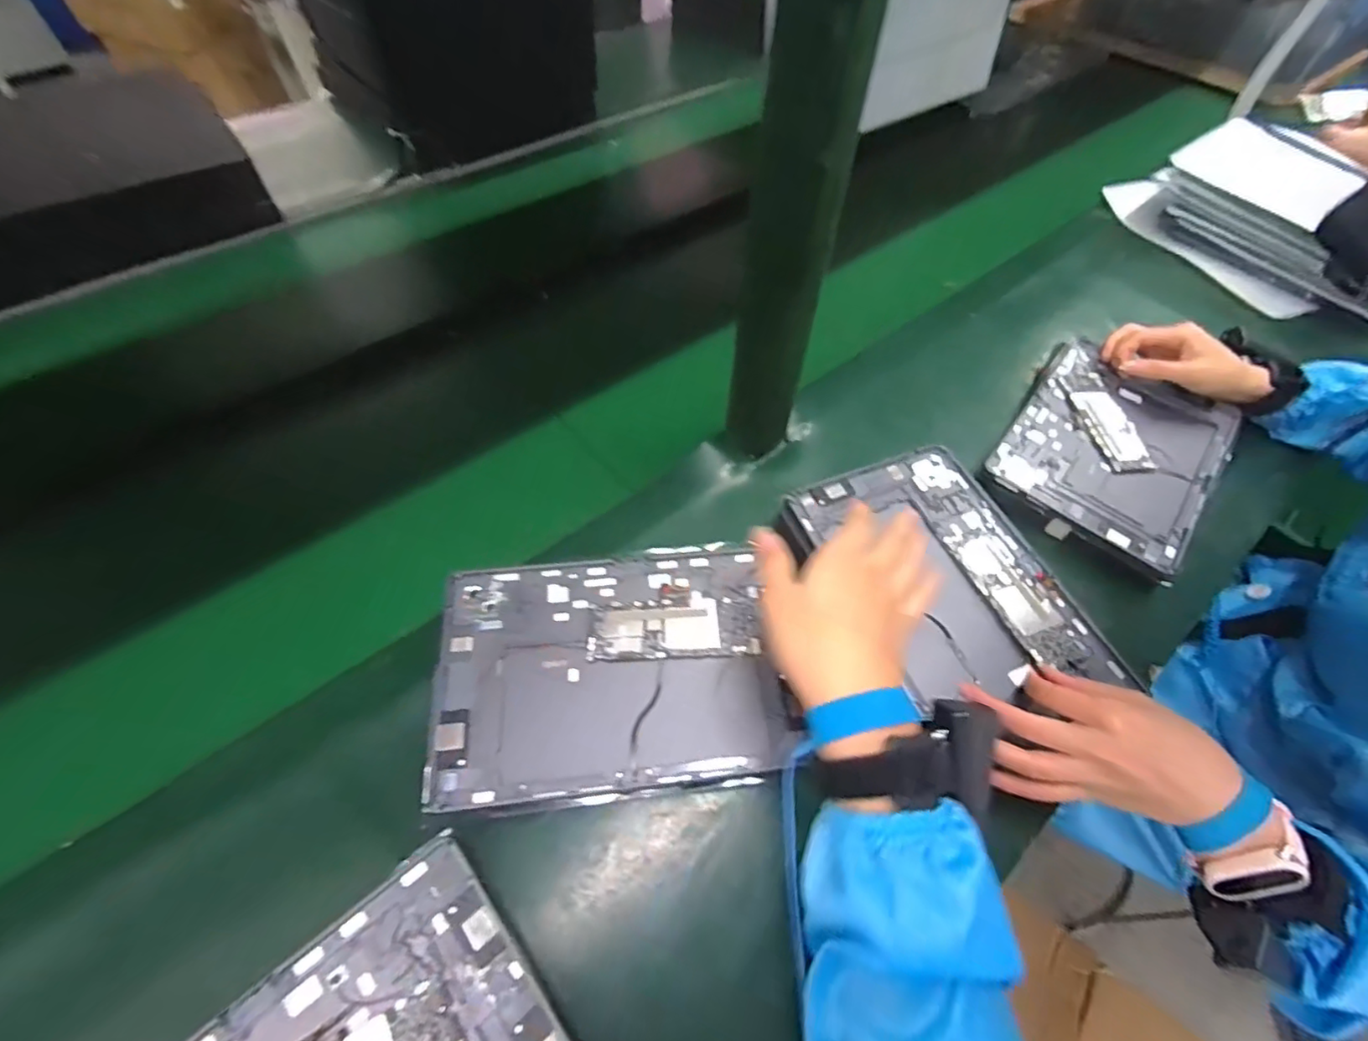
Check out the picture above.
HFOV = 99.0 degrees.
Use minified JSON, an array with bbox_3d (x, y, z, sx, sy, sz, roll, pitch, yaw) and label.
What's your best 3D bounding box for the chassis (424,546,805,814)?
[{"bbox_3d":[-0.051,0.099,0.406,0.228,0.010,0.161,-6,55,-6],"label":"chassis"}]

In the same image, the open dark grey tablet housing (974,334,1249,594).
[{"bbox_3d":[0.385,-0.068,0.524,0.161,0.016,0.228,33,60,19],"label":"open dark grey tablet housing"}]

